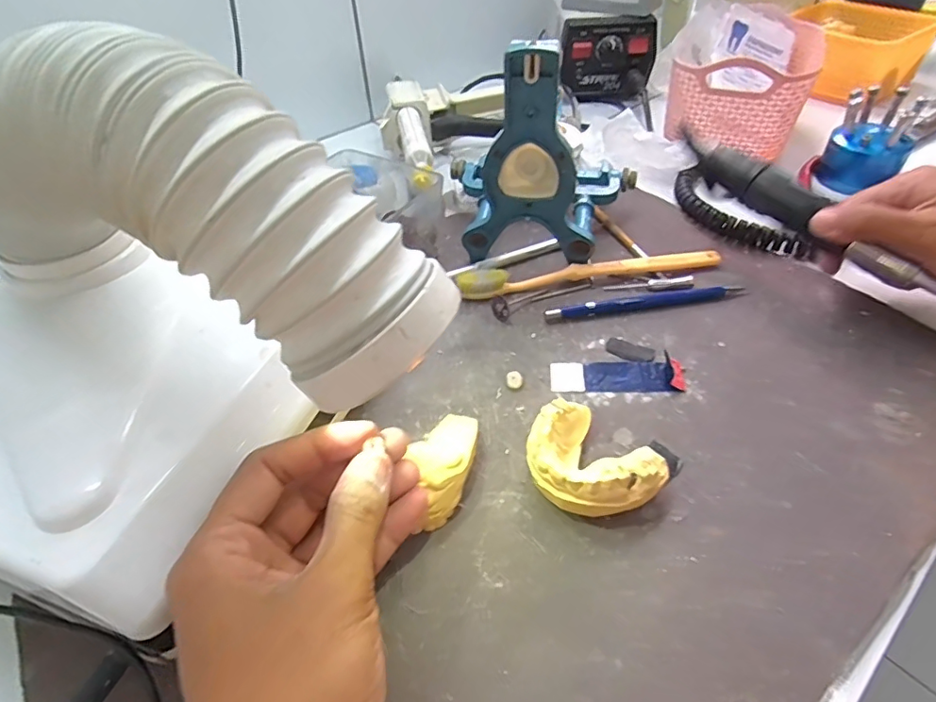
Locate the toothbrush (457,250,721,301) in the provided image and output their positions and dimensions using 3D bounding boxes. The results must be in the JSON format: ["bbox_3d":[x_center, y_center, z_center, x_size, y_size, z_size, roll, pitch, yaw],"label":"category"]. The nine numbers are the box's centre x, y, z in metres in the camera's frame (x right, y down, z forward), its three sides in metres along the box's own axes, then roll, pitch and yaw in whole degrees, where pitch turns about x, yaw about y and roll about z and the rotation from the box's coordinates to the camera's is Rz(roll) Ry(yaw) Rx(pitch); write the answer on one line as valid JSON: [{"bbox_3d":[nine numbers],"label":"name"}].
[{"bbox_3d":[0.083,-0.061,0.376,0.184,0.012,0.027,-9,45,-7],"label":"toothbrush"}]

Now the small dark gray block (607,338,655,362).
[{"bbox_3d":[0.099,-0.001,0.327,0.029,0.004,0.015,21,49,22],"label":"small dark gray block"}]

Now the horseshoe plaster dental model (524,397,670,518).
[{"bbox_3d":[0.055,0.053,0.253,0.054,0.032,0.063,-33,52,-27],"label":"horseshoe plaster dental model"}]

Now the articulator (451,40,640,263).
[{"bbox_3d":[0.058,-0.142,0.367,0.092,0.141,0.111,16,48,17],"label":"articulator"}]

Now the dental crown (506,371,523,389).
[{"bbox_3d":[0.027,0.017,0.309,0.009,0.006,0.010,4,44,6],"label":"dental crown"}]

